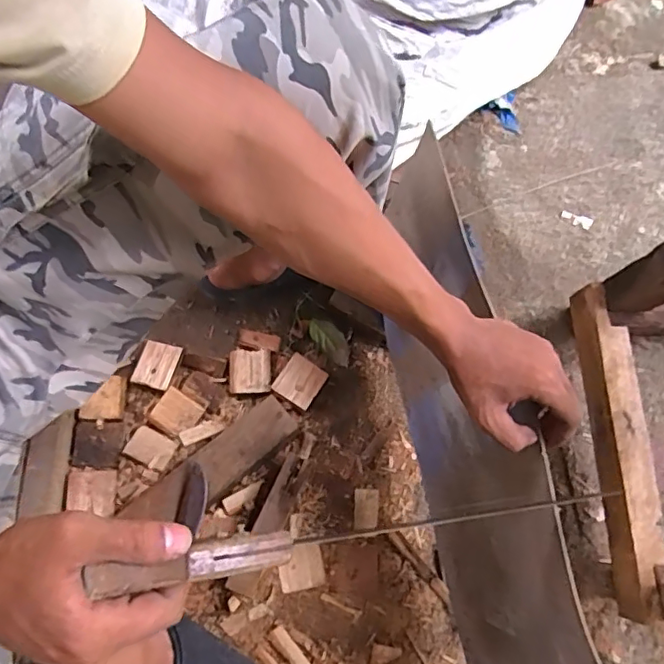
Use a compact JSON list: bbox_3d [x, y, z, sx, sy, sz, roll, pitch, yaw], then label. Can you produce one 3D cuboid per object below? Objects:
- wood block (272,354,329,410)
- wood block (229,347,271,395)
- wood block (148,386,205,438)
[{"bbox_3d":[-0.046,0.071,0.799,0.060,0.020,0.063,32,75,8],"label":"wood block"},{"bbox_3d":[-0.119,0.057,0.814,0.059,0.016,0.066,-3,73,-2],"label":"wood block"},{"bbox_3d":[-0.219,0.113,0.785,0.054,0.016,0.058,36,76,9],"label":"wood block"}]

